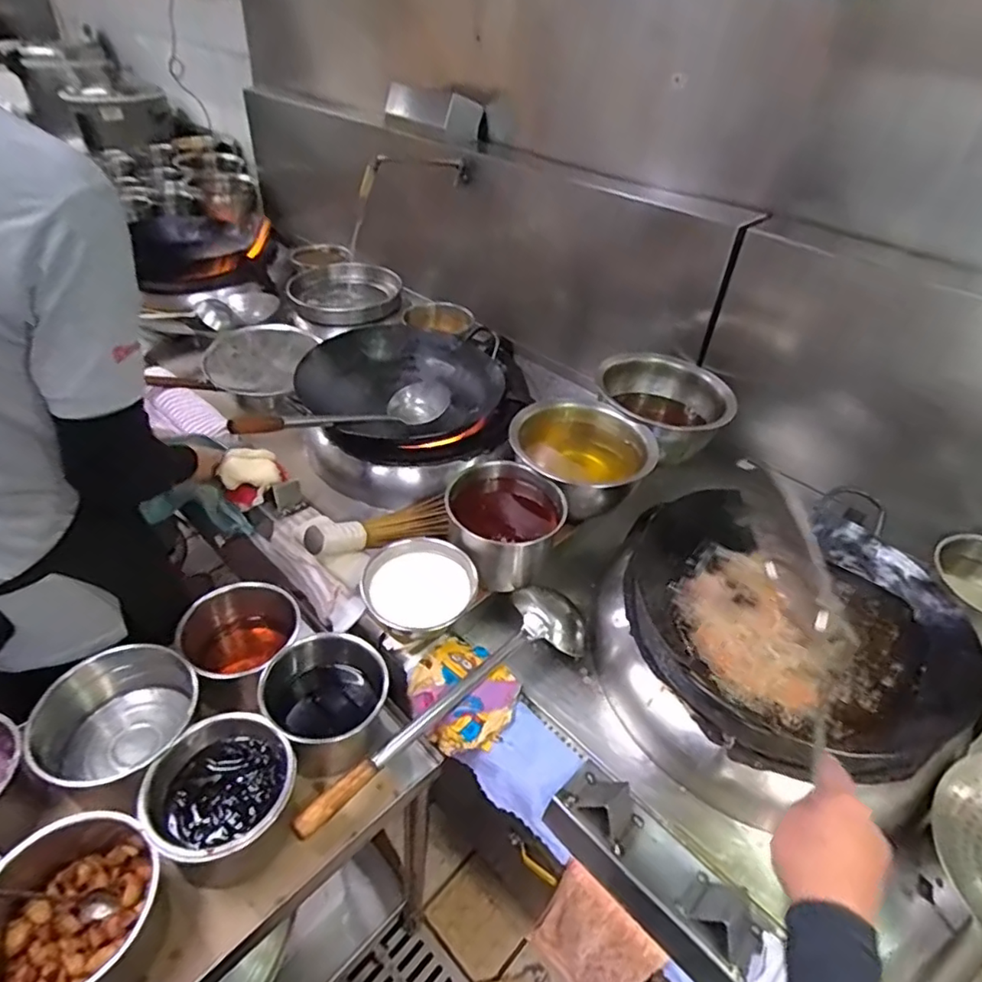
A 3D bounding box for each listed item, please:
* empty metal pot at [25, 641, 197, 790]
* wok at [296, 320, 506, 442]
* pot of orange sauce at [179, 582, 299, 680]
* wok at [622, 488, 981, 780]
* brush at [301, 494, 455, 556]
[{"bbox_3d":[-0.459,0.288,0.720,0.187,0.103,0.168,34,48,29],"label":"empty metal pot"},{"bbox_3d":[-0.197,-0.245,1.287,0.405,0.097,0.408,3,40,-3],"label":"wok"},{"bbox_3d":[-0.350,0.227,0.832,0.152,0.134,0.154,3,40,-3],"label":"pot of orange sauce"},{"bbox_3d":[0.432,0.181,0.847,0.414,0.116,0.408,1,41,-6],"label":"wok"},{"bbox_3d":[-0.192,0.061,0.988,0.261,0.058,0.080,-9,39,-43],"label":"brush"}]

